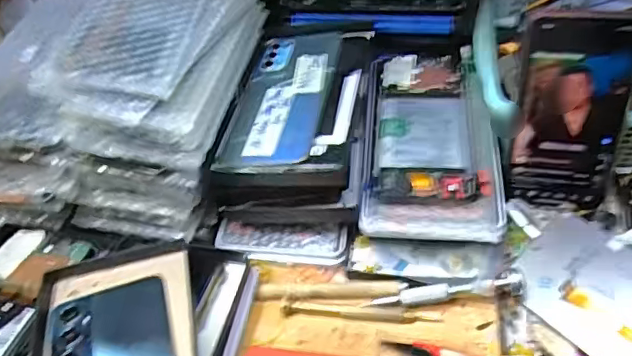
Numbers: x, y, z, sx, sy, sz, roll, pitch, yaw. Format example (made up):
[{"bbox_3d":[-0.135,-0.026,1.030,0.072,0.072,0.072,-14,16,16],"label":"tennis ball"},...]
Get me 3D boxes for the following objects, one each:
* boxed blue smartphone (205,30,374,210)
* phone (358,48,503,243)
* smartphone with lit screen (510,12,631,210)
[{"bbox_3d":[-0.011,-0.054,0.439,0.105,0.033,0.166,6,48,13],"label":"boxed blue smartphone"},{"bbox_3d":[0.090,-0.032,0.435,0.100,0.030,0.178,2,47,9],"label":"phone"},{"bbox_3d":[0.181,-0.043,0.398,0.071,0.144,0.005,4,30,14],"label":"smartphone with lit screen"}]

